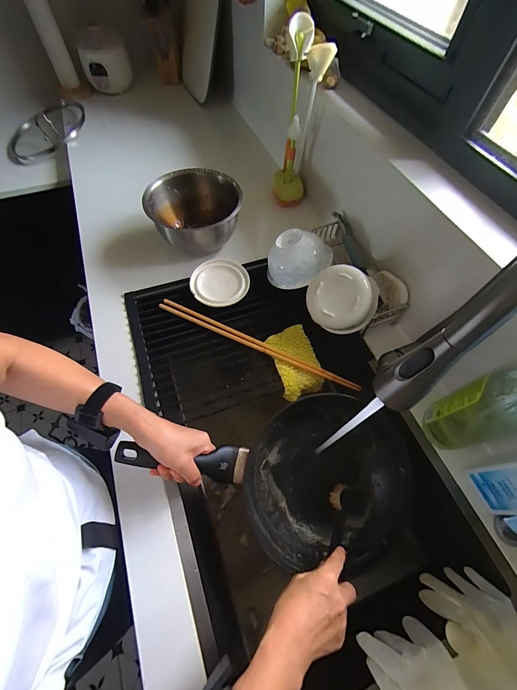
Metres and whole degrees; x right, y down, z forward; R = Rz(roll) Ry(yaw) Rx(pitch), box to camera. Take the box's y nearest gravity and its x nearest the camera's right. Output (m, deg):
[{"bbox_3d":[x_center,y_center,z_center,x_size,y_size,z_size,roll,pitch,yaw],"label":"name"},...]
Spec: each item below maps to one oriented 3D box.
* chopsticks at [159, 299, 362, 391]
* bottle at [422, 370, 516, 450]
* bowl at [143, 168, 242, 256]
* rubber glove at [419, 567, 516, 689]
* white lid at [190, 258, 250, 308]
[{"bbox_3d":[-0.012,-0.007,0.572,0.429,0.016,0.023,23,62,13],"label":"chopsticks"},{"bbox_3d":[0.329,0.082,0.394,0.068,0.273,0.076,-13,62,-9],"label":"bottle"},{"bbox_3d":[-0.144,-0.310,0.683,0.201,0.127,0.220,1,61,-1],"label":"bowl"},{"bbox_3d":[0.313,0.433,0.375,0.101,0.078,0.219,-9,47,-5],"label":"rubber glove"},{"bbox_3d":[-0.082,-0.137,0.626,0.116,0.022,0.122,2,65,-5],"label":"white lid"}]

